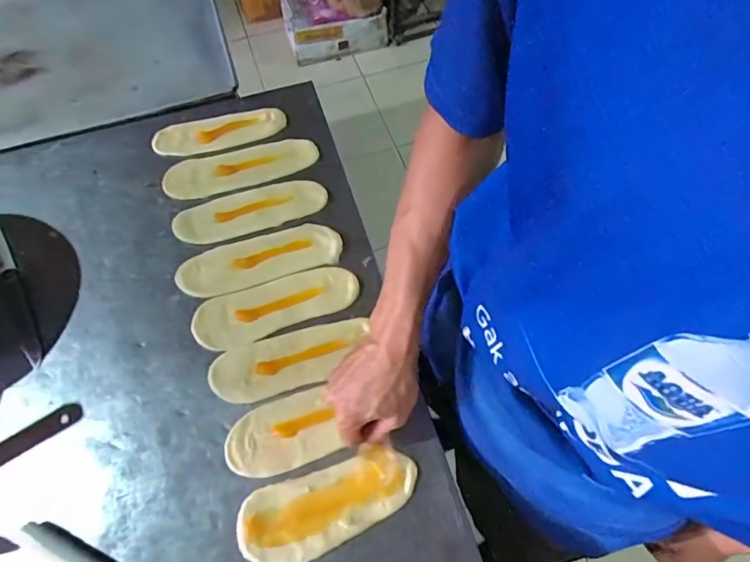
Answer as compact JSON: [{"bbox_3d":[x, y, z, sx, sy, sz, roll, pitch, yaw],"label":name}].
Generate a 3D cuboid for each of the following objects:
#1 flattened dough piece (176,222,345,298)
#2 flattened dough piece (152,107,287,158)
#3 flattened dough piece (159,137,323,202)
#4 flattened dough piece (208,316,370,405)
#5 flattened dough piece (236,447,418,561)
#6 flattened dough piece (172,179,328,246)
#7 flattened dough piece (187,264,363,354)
[{"bbox_3d":[-0.144,-0.030,0.587,0.197,0.013,0.065,-17,65,-5],"label":"flattened dough piece"},{"bbox_3d":[-0.221,-0.213,0.670,0.184,0.013,0.055,-15,65,-5],"label":"flattened dough piece"},{"bbox_3d":[-0.184,-0.159,0.643,0.206,0.014,0.065,-15,65,-5],"label":"flattened dough piece"},{"bbox_3d":[-0.093,0.088,0.533,0.181,0.007,0.065,-18,66,-6],"label":"flattened dough piece"},{"bbox_3d":[-0.045,0.225,0.470,0.179,0.004,0.073,-20,66,-8],"label":"flattened dough piece"},{"bbox_3d":[-0.164,-0.095,0.618,0.194,0.009,0.064,-19,66,-7],"label":"flattened dough piece"},{"bbox_3d":[-0.118,0.027,0.562,0.193,0.006,0.069,-19,66,-7],"label":"flattened dough piece"}]

